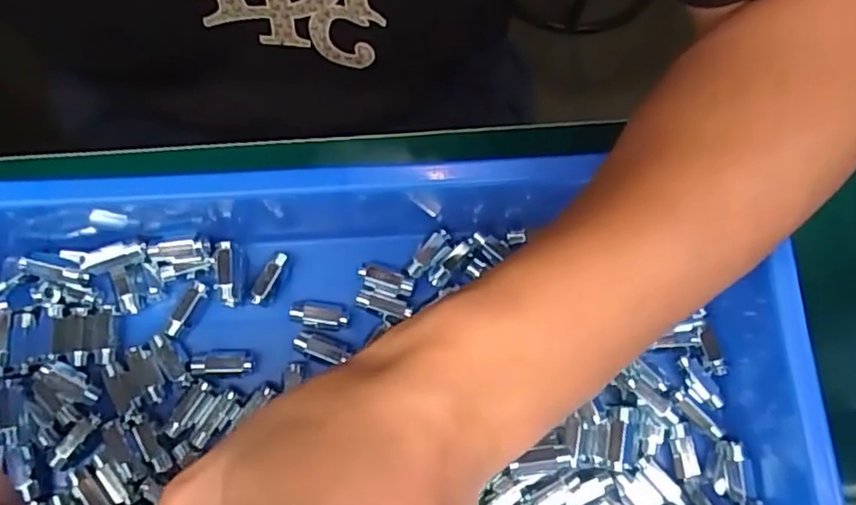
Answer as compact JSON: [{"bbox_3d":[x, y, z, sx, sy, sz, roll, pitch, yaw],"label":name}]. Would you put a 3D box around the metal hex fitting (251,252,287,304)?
[{"bbox_3d":[-0.076,0.012,0.305,0.007,0.008,0.027,24,76,5],"label":"metal hex fitting"}]

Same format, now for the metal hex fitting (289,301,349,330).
[{"bbox_3d":[-0.052,0.030,0.302,0.028,0.008,0.012,11,75,1],"label":"metal hex fitting"}]

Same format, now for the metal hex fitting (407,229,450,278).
[{"bbox_3d":[0.000,0.000,0.310,0.009,0.007,0.027,38,77,8],"label":"metal hex fitting"}]

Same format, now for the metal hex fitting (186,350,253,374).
[{"bbox_3d":[-0.097,0.051,0.296,0.030,0.009,0.011,1,75,-1],"label":"metal hex fitting"}]

